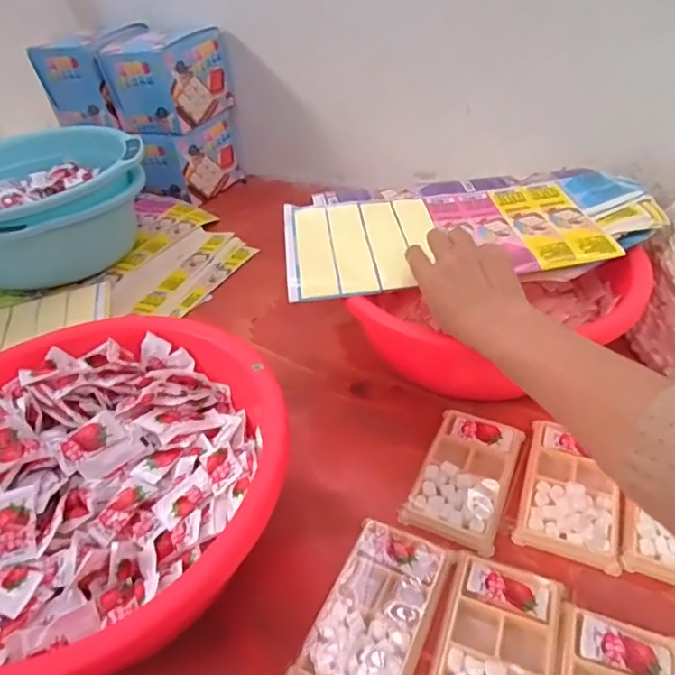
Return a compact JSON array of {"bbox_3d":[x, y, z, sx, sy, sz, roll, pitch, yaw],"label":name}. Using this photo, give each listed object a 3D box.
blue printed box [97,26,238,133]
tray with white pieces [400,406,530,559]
[{"bbox_3d":[-0.296,-0.459,0.924,0.138,0.133,0.164,15,43,23],"label":"blue printed box"},{"bbox_3d":[0.118,0.124,0.482,0.078,0.015,0.133,15,47,22],"label":"tray with white pieces"}]

